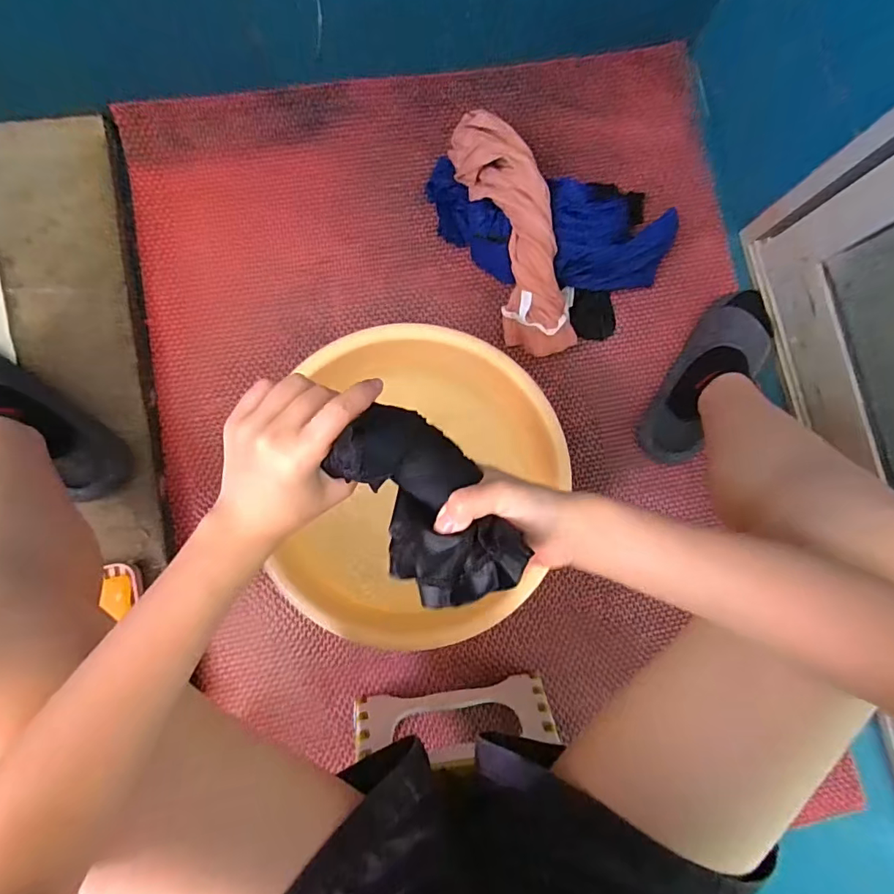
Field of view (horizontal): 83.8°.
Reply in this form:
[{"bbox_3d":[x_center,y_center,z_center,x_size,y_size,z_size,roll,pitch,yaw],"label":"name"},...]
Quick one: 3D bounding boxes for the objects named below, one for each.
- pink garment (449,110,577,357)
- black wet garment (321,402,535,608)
[{"bbox_3d":[0.098,-0.280,0.668,0.092,0.113,0.317,-18,85,-7],"label":"pink garment"},{"bbox_3d":[-0.013,0.037,0.311,0.073,0.055,0.127,-34,93,-6],"label":"black wet garment"}]

